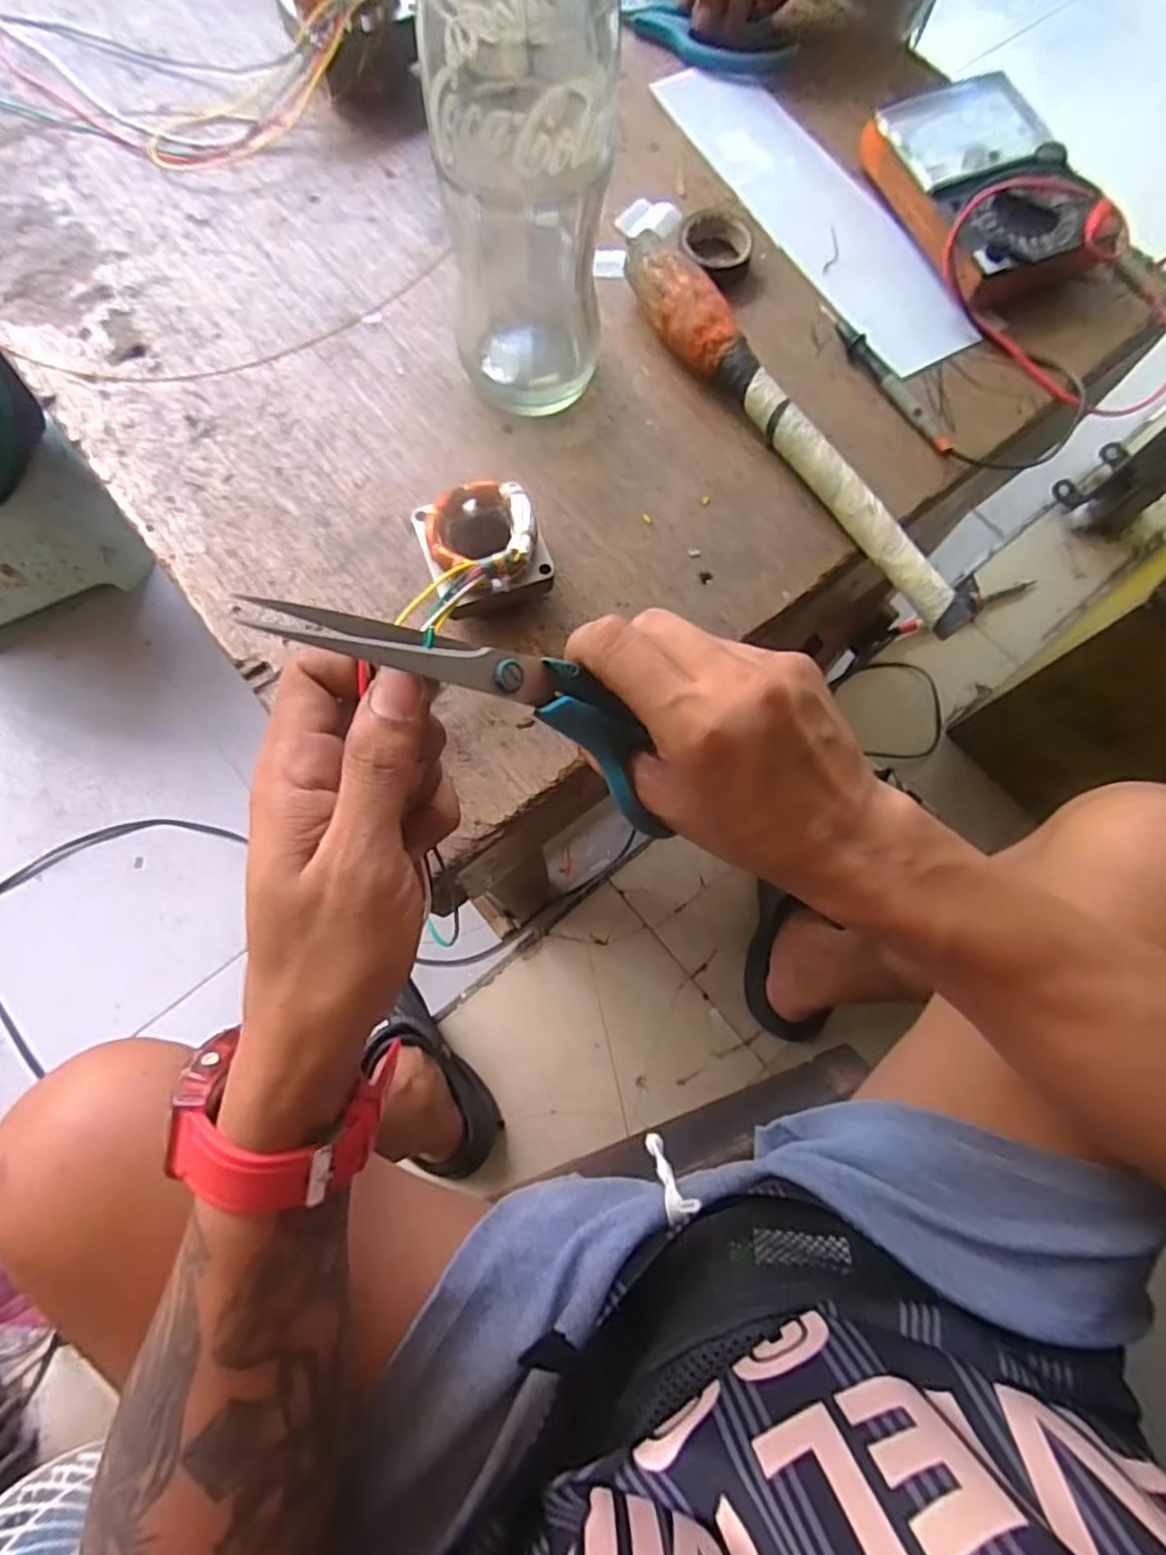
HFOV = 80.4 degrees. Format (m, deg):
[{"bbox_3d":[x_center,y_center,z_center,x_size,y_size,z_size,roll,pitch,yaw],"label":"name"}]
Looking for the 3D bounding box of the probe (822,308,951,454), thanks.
[{"bbox_3d":[0.183,-0.241,0.416,0.015,0.009,0.116,-32,78,-10],"label":"probe"}]

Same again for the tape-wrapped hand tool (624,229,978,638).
[{"bbox_3d":[0.118,-0.198,0.390,0.030,0.037,0.287,-37,79,-11],"label":"tape-wrapped hand tool"}]

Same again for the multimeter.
[{"bbox_3d":[0.253,-0.376,0.443,0.109,0.036,0.155,-21,76,-7],"label":"multimeter"}]

